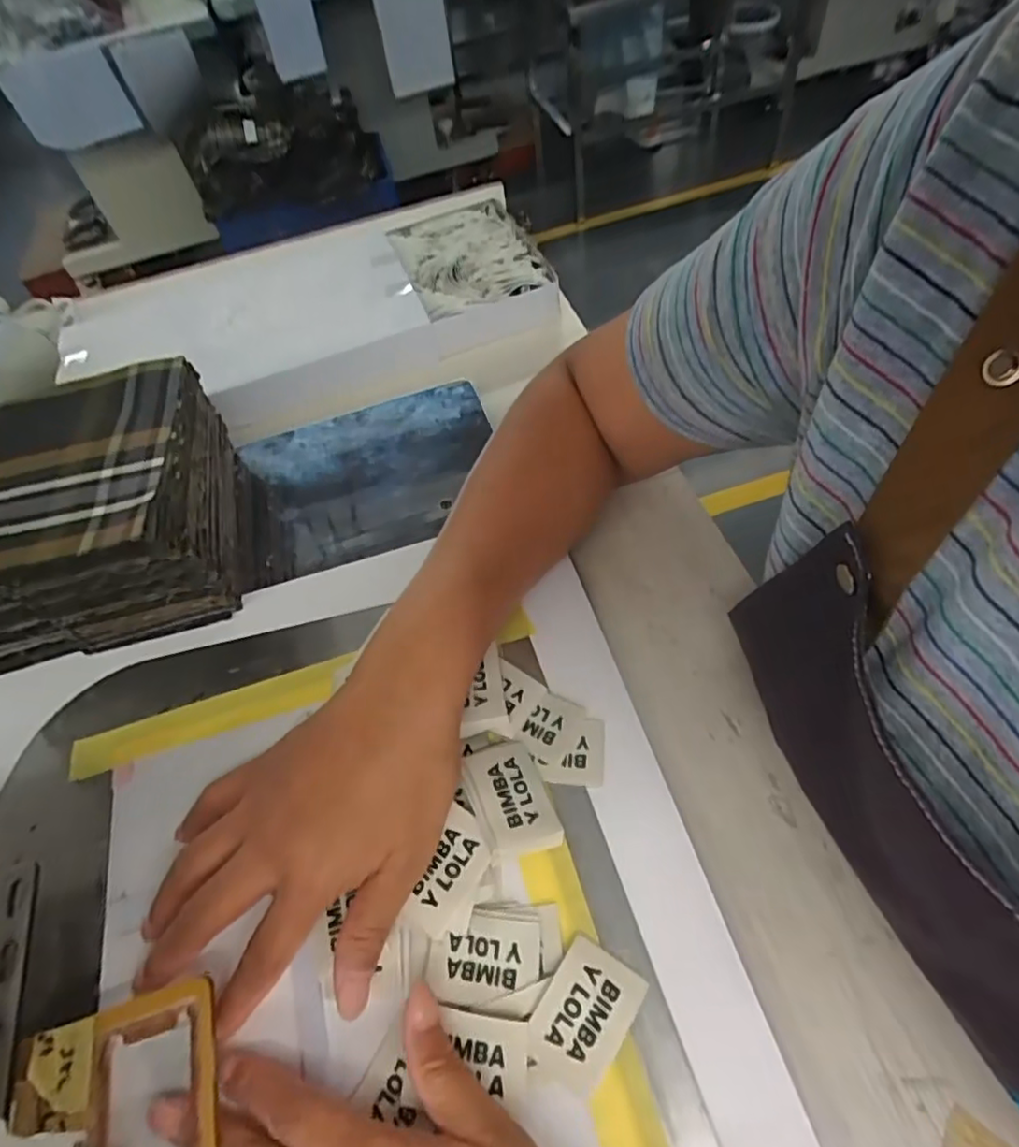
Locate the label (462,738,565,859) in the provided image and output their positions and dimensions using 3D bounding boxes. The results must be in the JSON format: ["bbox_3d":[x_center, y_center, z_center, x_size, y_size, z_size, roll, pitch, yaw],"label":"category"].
[{"bbox_3d":[0.000,0.105,0.293,0.035,0.005,0.054,-5,47,-28],"label":"label"}]

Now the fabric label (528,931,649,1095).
[{"bbox_3d":[0.030,0.180,0.251,0.035,0.005,0.048,28,62,21],"label":"fabric label"}]

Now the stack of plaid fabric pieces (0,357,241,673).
[{"bbox_3d":[-0.263,-0.035,0.384,0.173,0.094,0.152,-13,56,-1],"label":"stack of plaid fabric pieces"}]

